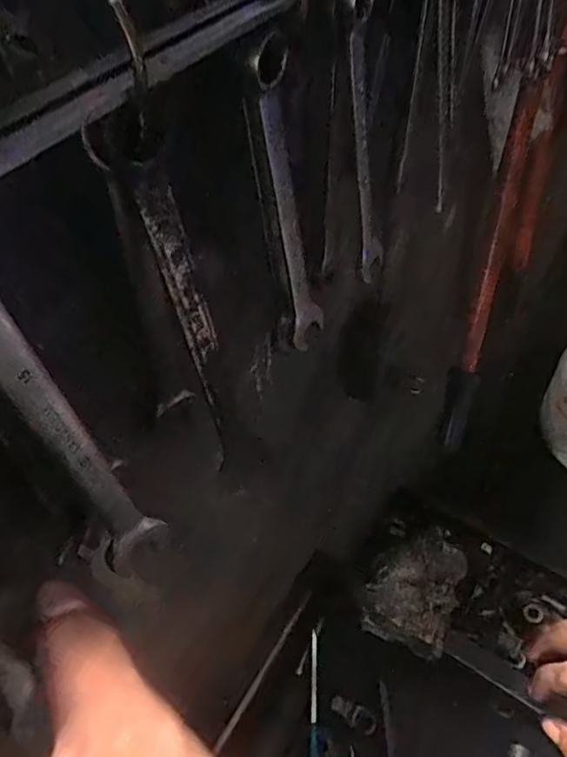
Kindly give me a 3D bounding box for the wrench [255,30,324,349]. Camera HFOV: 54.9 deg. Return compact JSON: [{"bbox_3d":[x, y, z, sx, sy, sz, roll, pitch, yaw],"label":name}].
[{"bbox_3d":[0.005,-0.073,0.251,0.022,0.148,0.016,-3,50,3],"label":"wrench"}]

